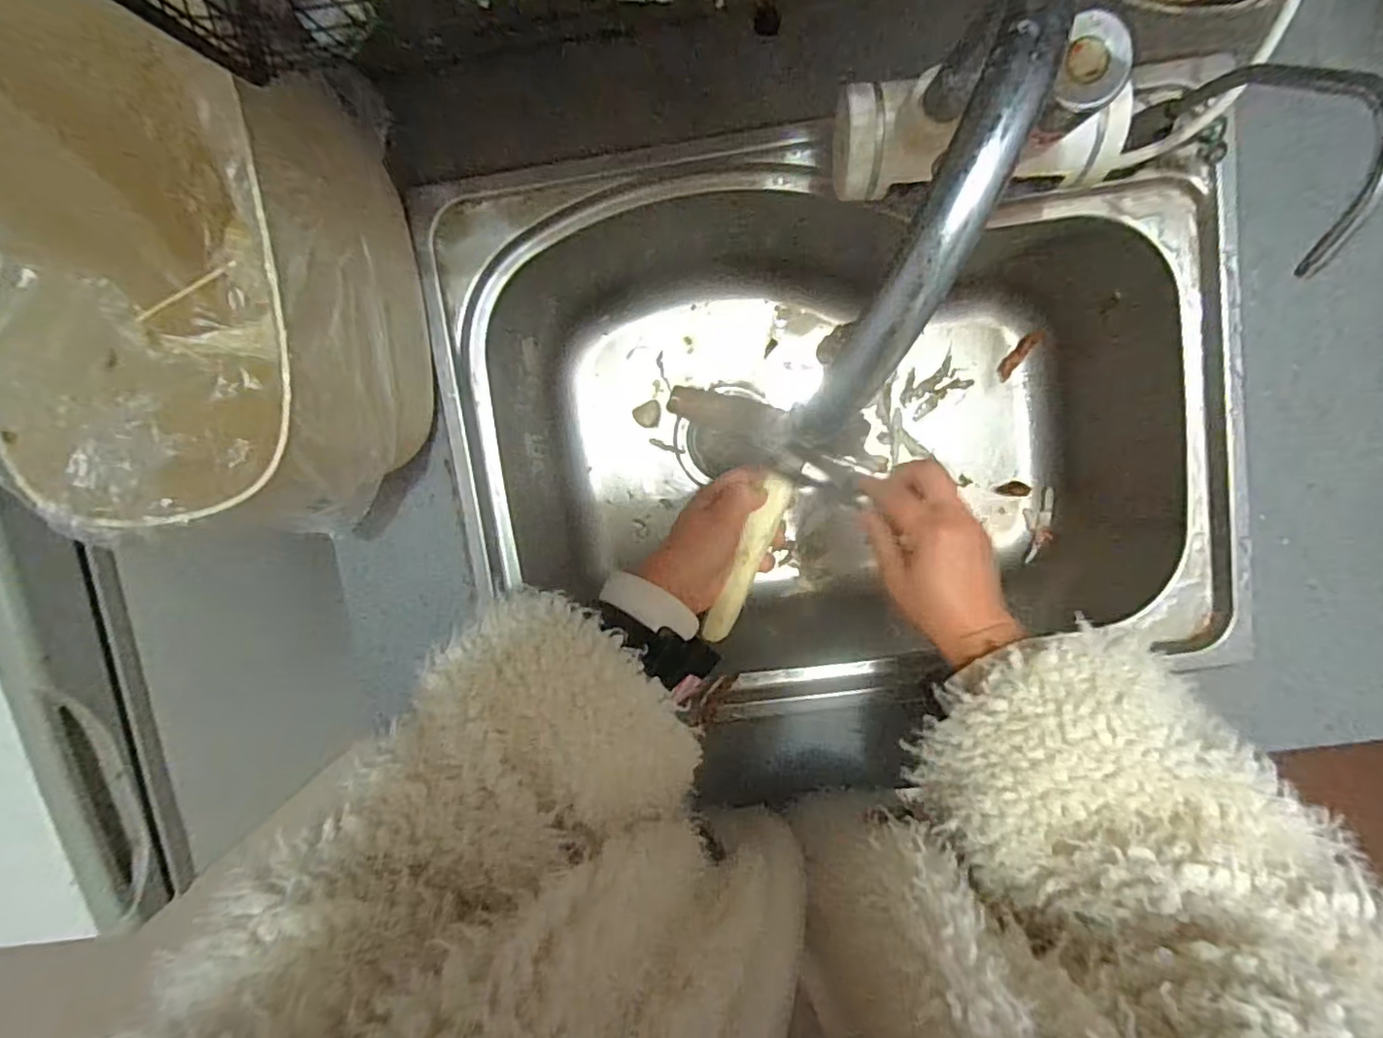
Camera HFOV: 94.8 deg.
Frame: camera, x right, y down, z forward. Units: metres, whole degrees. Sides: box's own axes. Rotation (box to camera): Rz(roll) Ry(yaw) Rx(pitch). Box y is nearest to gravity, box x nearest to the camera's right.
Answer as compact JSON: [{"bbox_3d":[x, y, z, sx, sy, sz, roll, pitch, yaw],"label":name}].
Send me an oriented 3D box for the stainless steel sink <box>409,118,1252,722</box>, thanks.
[{"bbox_3d":[0.114,-0.069,0.573,0.600,0.202,0.419,-1,99,1],"label":"stainless steel sink"}]

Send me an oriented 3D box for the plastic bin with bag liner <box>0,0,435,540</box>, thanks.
[{"bbox_3d":[-0.259,-0.127,0.382,0.164,0.196,0.255,0,99,1],"label":"plastic bin with bag liner"}]

